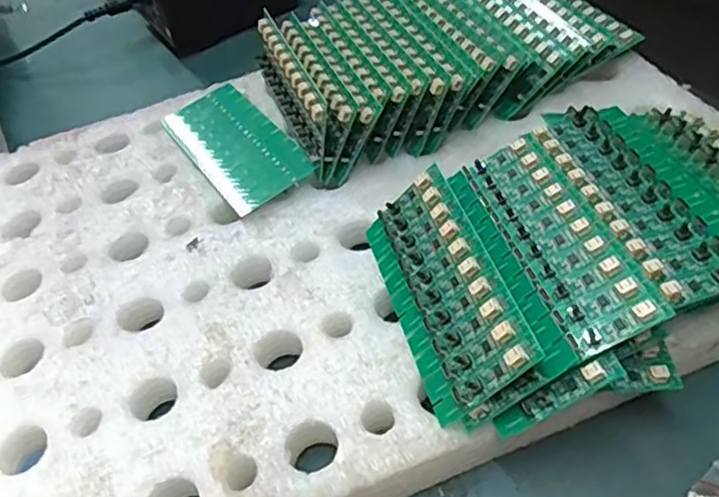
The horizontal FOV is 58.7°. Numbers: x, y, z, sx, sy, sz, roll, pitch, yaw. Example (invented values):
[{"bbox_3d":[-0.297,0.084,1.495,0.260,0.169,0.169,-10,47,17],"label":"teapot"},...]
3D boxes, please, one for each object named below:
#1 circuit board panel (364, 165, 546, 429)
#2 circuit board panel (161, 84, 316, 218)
[{"bbox_3d":[0.041,0.019,0.335,0.061,0.006,0.134,-44,44,24],"label":"circuit board panel"},{"bbox_3d":[-0.092,-0.078,0.464,0.063,0.014,0.138,-30,53,-19],"label":"circuit board panel"}]

